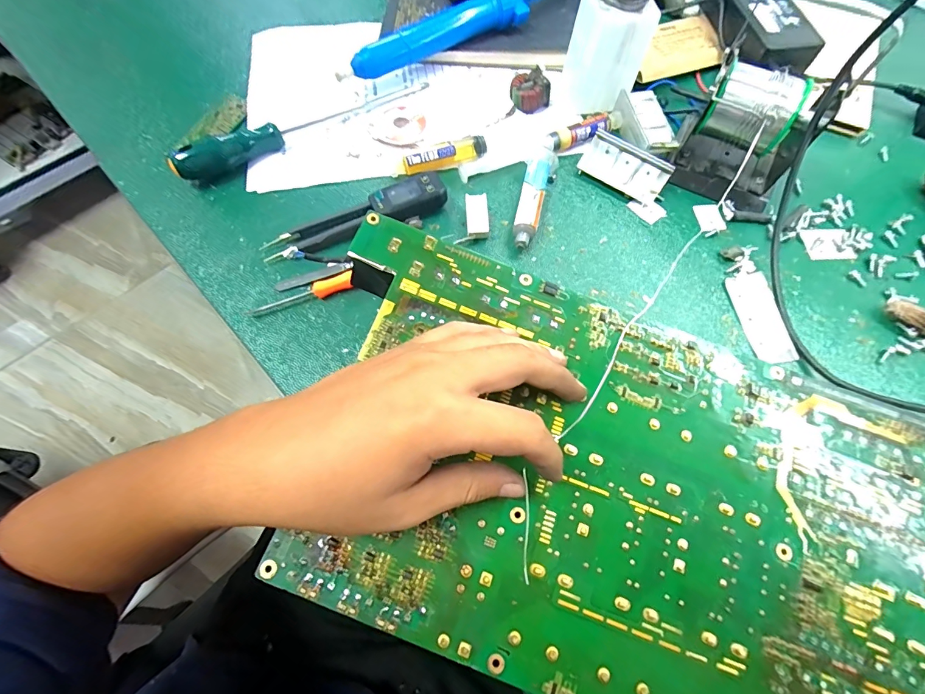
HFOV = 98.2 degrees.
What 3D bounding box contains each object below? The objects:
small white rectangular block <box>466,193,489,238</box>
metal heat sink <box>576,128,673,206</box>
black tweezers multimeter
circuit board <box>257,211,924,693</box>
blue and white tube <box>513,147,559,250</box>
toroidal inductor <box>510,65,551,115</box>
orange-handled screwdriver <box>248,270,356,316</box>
[{"bbox_3d":[0.012,-0.102,0.318,0.017,0.017,0.033,-2,68,-2],"label":"small white rectangular block"},{"bbox_3d":[0.135,-0.149,0.334,0.070,0.024,0.030,30,71,11],"label":"metal heat sink"},{"bbox_3d":[-0.082,-0.101,0.313,0.144,0.019,0.029,-23,70,-10],"label":"black tweezers multimeter"},{"bbox_3d":[0.090,0.075,0.203,0.355,0.008,0.190,21,71,4],"label":"circuit board"},{"bbox_3d":[0.057,-0.122,0.325,0.021,0.020,0.099,18,69,6],"label":"blue and white tube"},{"bbox_3d":[0.063,-0.236,0.369,0.028,0.021,0.028,-27,71,-11],"label":"toroidal inductor"},{"bbox_3d":[-0.117,-0.039,0.291,0.077,0.011,0.012,-15,69,-7],"label":"orange-handled screwdriver"}]

